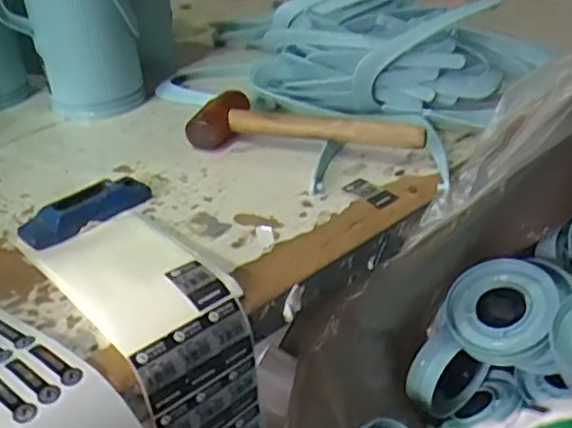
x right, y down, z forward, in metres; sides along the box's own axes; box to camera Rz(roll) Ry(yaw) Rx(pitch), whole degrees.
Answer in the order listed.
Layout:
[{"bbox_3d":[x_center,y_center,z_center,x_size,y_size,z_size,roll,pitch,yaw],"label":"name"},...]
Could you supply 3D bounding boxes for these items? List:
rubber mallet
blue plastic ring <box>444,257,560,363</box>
[{"bbox_3d":[0.026,-0.104,0.723,0.279,0.049,0.096,11,34,18],"label":"rubber mallet"},{"bbox_3d":[0.271,0.119,0.755,0.139,0.033,0.117,-30,50,9],"label":"blue plastic ring"}]

